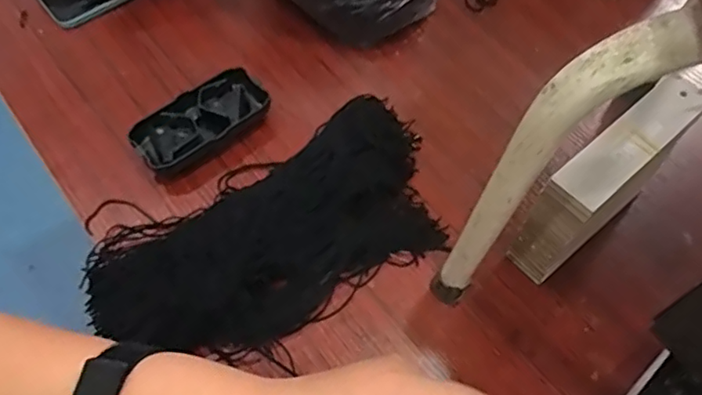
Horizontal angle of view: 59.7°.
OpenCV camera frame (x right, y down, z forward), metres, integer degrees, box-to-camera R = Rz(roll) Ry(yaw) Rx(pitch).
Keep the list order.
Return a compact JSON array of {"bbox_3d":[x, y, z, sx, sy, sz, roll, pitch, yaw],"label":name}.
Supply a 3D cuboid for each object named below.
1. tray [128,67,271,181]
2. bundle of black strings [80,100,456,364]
[{"bbox_3d":[-0.117,-0.058,0.493,0.110,0.028,0.052,-35,67,-18],"label":"tray"},{"bbox_3d":[-0.053,0.024,0.444,0.270,0.037,0.133,-29,65,-15],"label":"bundle of black strings"}]

